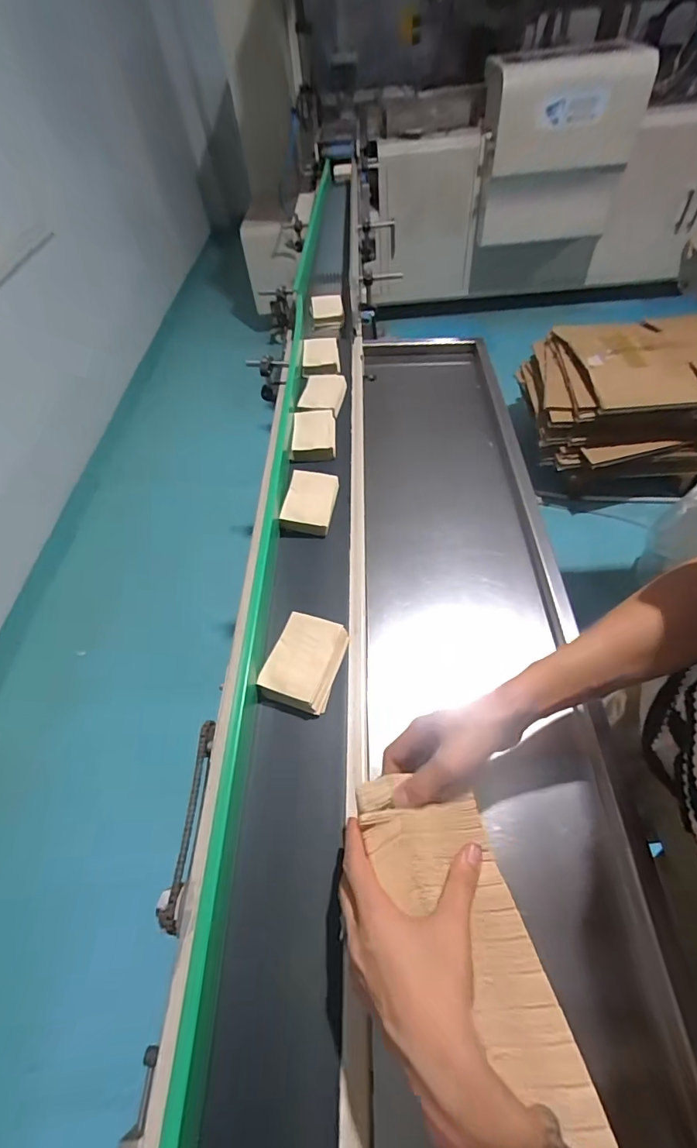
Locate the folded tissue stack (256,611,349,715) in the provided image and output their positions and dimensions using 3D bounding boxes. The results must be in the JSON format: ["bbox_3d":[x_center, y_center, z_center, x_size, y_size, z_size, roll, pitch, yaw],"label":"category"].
[{"bbox_3d":[-0.049,0.098,0.518,0.076,0.021,0.102,13,58,14],"label":"folded tissue stack"}]

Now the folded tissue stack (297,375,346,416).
[{"bbox_3d":[-0.045,-0.338,0.834,0.076,0.022,0.127,13,48,-3],"label":"folded tissue stack"}]

